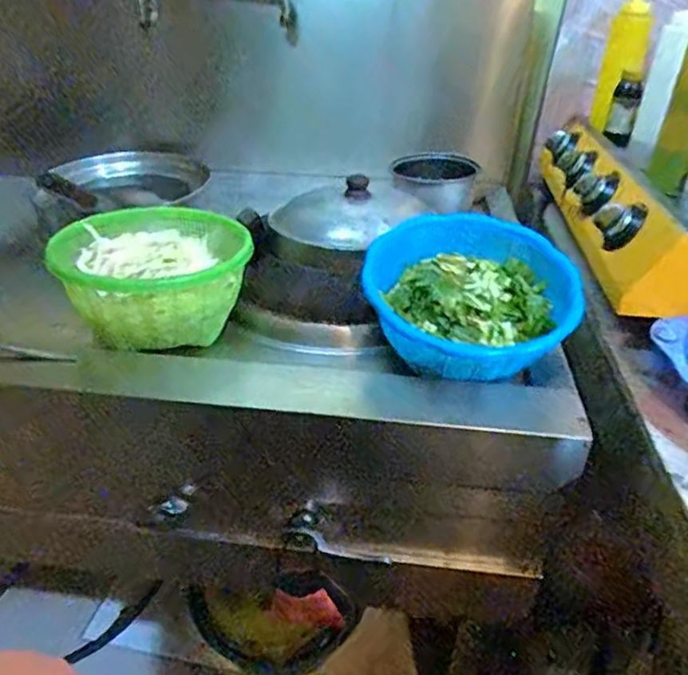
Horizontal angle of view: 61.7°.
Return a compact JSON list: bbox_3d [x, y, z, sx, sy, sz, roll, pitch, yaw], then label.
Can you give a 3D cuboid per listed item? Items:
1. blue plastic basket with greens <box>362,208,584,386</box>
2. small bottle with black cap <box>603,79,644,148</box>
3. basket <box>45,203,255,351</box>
[{"bbox_3d":[0.141,-0.060,0.651,0.226,0.089,0.219,1,34,0],"label":"blue plastic basket with greens"},{"bbox_3d":[0.414,-0.334,0.855,0.035,0.091,0.031,9,13,12],"label":"small bottle with black cap"},{"bbox_3d":[-0.230,-0.069,0.713,0.206,0.112,0.219,1,34,-1],"label":"basket"}]

